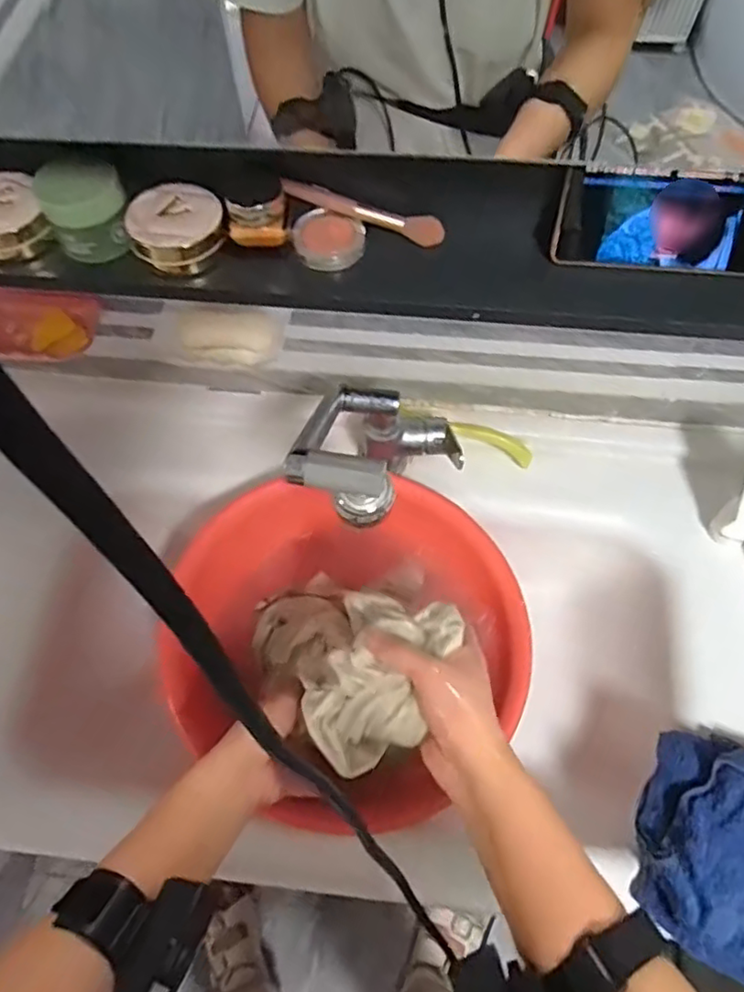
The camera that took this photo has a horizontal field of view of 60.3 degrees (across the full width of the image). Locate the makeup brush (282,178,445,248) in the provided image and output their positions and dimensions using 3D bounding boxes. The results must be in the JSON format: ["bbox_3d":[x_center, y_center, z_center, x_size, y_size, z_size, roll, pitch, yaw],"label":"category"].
[{"bbox_3d":[-0.005,-0.223,0.505,0.130,0.017,0.018,13,62,-11],"label":"makeup brush"}]

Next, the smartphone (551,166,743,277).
[{"bbox_3d":[0.223,-0.201,0.473,0.167,0.071,0.011,5,40,4],"label":"smartphone"}]

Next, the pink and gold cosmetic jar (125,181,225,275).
[{"bbox_3d":[-0.155,-0.213,0.511,0.072,0.037,0.060,-16,63,-7],"label":"pink and gold cosmetic jar"}]

